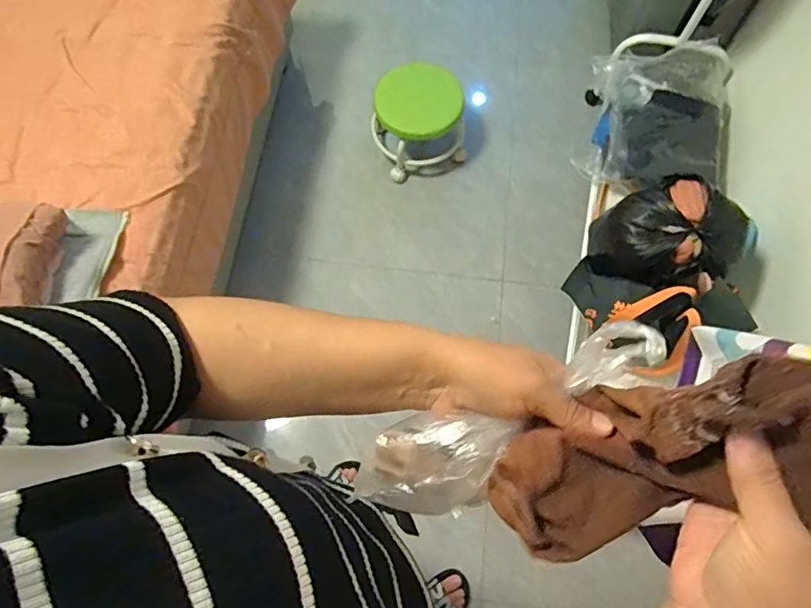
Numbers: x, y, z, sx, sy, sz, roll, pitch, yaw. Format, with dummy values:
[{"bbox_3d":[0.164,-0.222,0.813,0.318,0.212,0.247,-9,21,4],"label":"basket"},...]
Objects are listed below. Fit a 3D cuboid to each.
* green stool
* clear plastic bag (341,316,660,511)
[{"bbox_3d":[0.034,-0.541,1.604,0.244,0.217,0.223,-19,70,-7],"label":"green stool"},{"bbox_3d":[0.065,0.078,0.346,0.209,0.039,0.064,-33,71,10],"label":"clear plastic bag"}]

